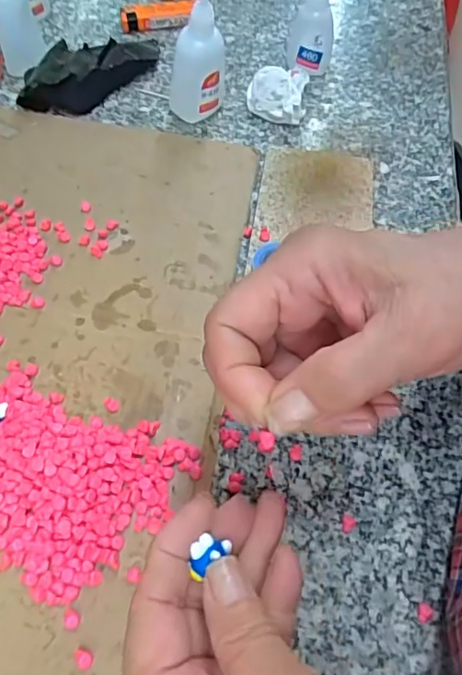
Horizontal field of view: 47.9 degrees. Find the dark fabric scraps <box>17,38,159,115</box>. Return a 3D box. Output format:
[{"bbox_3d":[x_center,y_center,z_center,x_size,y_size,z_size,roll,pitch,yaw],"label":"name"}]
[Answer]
[{"bbox_3d":[-0.110,-0.217,0.407,0.057,0.023,0.128,39,65,18],"label":"dark fabric scraps"}]

